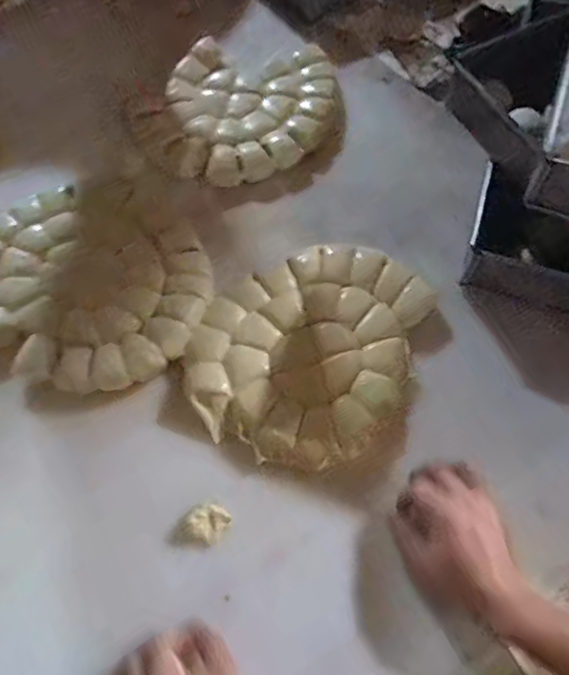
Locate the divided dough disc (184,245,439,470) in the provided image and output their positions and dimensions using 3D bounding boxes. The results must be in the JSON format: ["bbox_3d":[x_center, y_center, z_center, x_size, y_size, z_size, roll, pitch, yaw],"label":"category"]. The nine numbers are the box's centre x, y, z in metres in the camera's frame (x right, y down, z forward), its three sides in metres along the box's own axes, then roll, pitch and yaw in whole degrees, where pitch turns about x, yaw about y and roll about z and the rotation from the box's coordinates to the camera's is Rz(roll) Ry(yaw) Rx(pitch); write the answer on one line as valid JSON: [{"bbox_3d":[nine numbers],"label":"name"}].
[{"bbox_3d":[0.026,0.007,0.548,0.207,0.027,0.239,28,68,15],"label":"divided dough disc"}]

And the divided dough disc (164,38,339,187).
[{"bbox_3d":[-0.036,-0.301,0.693,0.216,0.033,0.223,-1,64,2],"label":"divided dough disc"}]

